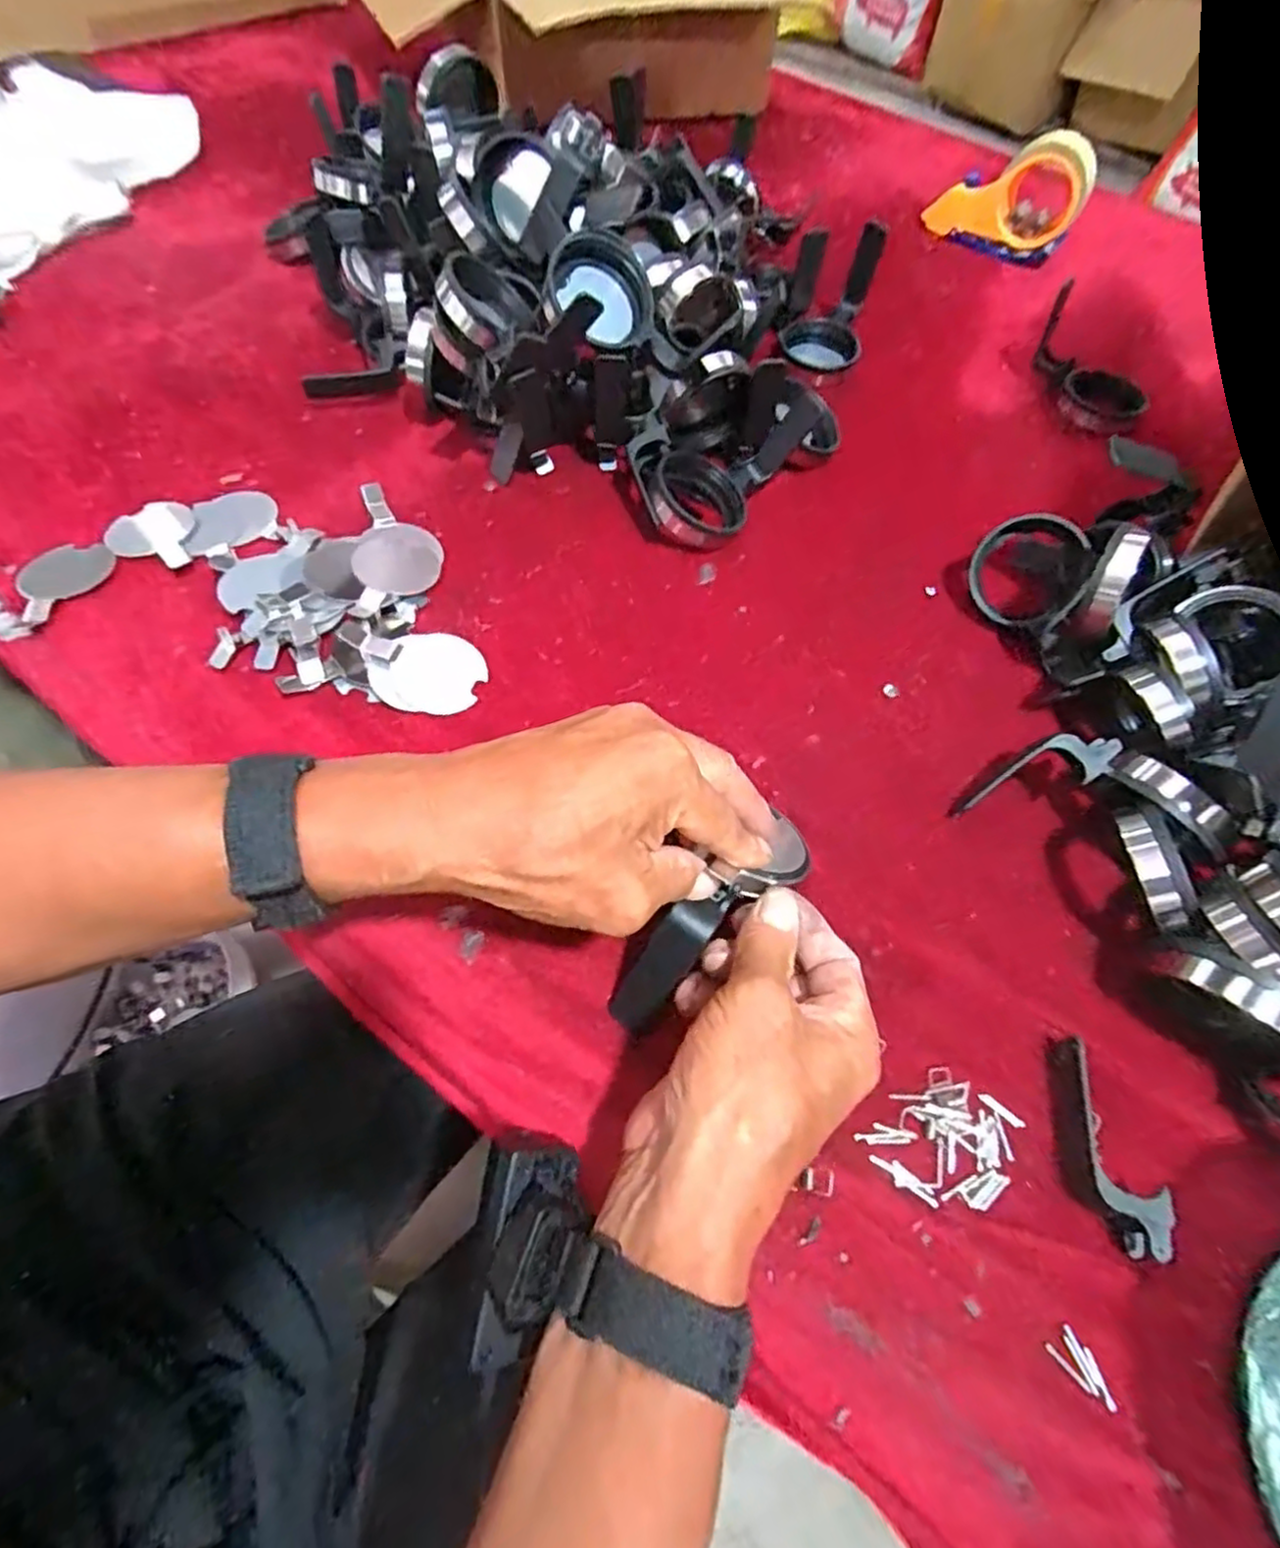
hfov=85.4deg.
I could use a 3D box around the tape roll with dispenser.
[{"bbox_3d":[0.404,-0.635,0.761,0.151,0.095,0.068,30,64,12],"label":"tape roll with dispenser"}]

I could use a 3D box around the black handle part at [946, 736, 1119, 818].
[{"bbox_3d":[0.221,0.000,0.391,0.092,0.020,0.026,-22,62,14],"label":"black handle part"}]

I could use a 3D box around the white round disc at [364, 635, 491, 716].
[{"bbox_3d":[-0.131,-0.064,0.433,0.066,0.010,0.053,3,61,-2],"label":"white round disc"}]

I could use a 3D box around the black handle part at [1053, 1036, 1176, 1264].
[{"bbox_3d":[0.208,0.166,0.313,0.026,0.025,0.087,-6,62,-7],"label":"black handle part"}]

